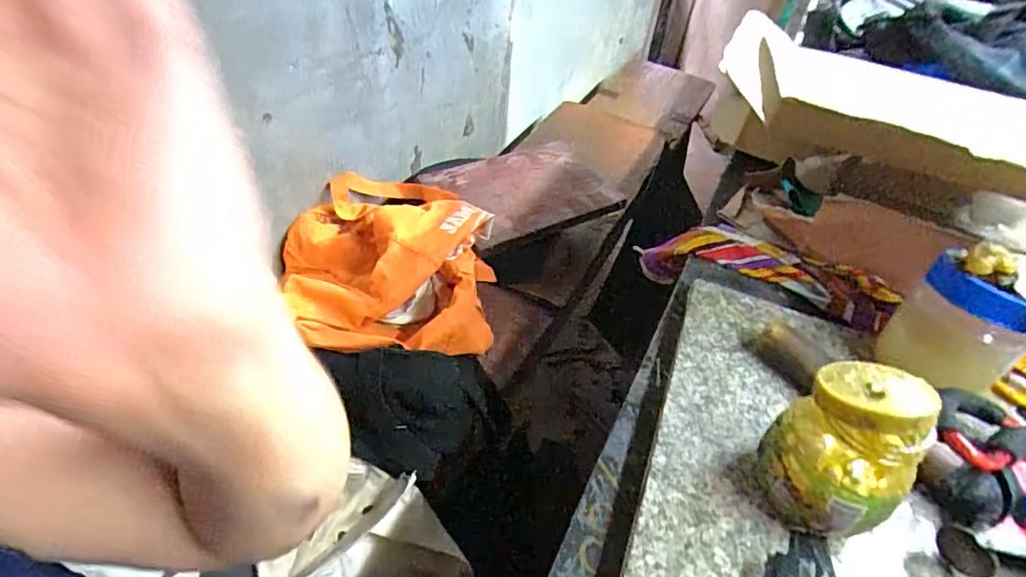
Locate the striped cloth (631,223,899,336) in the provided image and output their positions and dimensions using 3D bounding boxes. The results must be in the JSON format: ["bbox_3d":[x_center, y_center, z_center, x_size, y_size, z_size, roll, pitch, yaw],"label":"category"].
[{"bbox_3d":[0.234,-0.013,0.544,0.223,0.080,0.048,29,48,21],"label":"striped cloth"}]

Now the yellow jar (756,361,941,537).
[{"bbox_3d":[0.184,0.092,0.312,0.061,0.099,0.065,4,44,-4],"label":"yellow jar"}]

